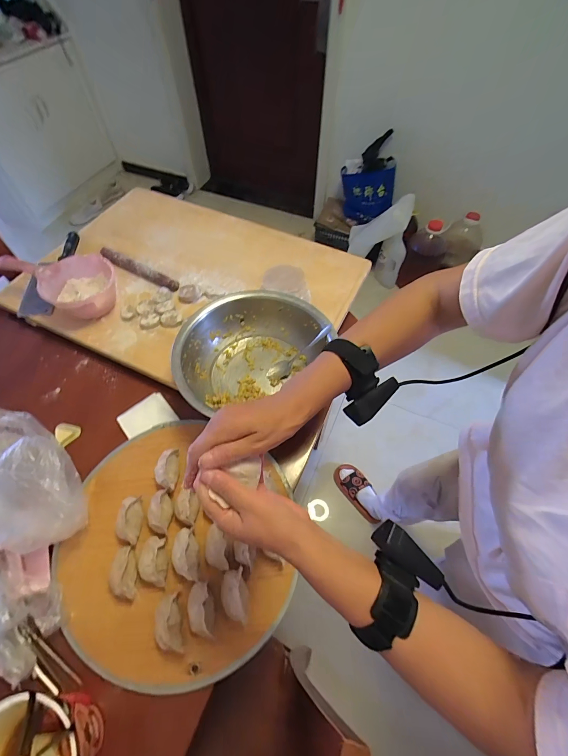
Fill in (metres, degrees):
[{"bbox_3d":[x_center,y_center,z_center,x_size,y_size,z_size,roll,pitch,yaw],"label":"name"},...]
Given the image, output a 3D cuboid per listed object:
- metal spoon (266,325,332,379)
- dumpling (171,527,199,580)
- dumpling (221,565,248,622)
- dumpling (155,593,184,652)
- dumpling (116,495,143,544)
[{"bbox_3d":[0.034,-0.049,0.680,0.159,0.030,0.032,-40,60,16],"label":"metal spoon"},{"bbox_3d":[-0.156,0.280,0.532,0.035,0.049,0.075,-8,58,-5],"label":"dumpling"},{"bbox_3d":[-0.075,0.326,0.503,0.042,0.032,0.067,-7,58,-4],"label":"dumpling"},{"bbox_3d":[-0.165,0.359,0.489,0.030,0.048,0.069,-15,59,-9],"label":"dumpling"},{"bbox_3d":[-0.253,0.231,0.549,0.037,0.029,0.068,1,58,0],"label":"dumpling"}]

